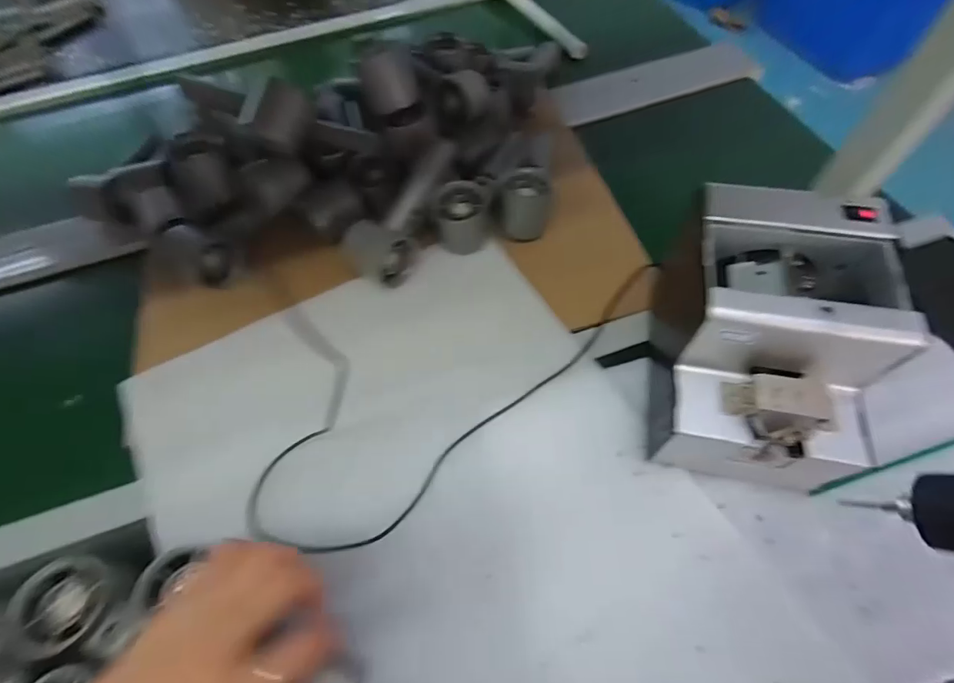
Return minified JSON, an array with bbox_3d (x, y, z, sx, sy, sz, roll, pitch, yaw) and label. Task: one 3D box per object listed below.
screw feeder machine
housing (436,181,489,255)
[{"bbox_3d":[0.216,0.003,0.346,0.134,0.141,0.174,6,61,12],"label":"screw feeder machine"},{"bbox_3d":[-0.015,-0.132,0.481,0.055,0.060,0.050,5,65,8],"label":"housing"}]

